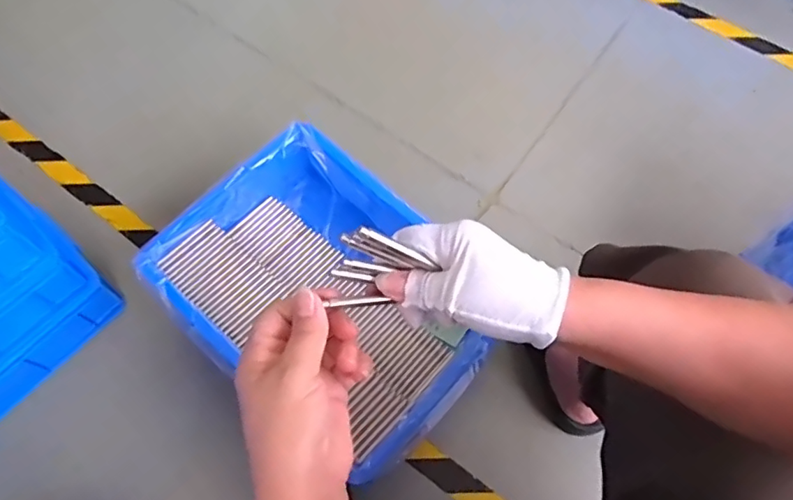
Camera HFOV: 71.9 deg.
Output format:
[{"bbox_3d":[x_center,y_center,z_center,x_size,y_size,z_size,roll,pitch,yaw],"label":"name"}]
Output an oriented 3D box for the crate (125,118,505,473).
[{"bbox_3d":[-0.093,0.061,0.742,0.406,0.119,0.302,41,72,16],"label":"crate"}]

